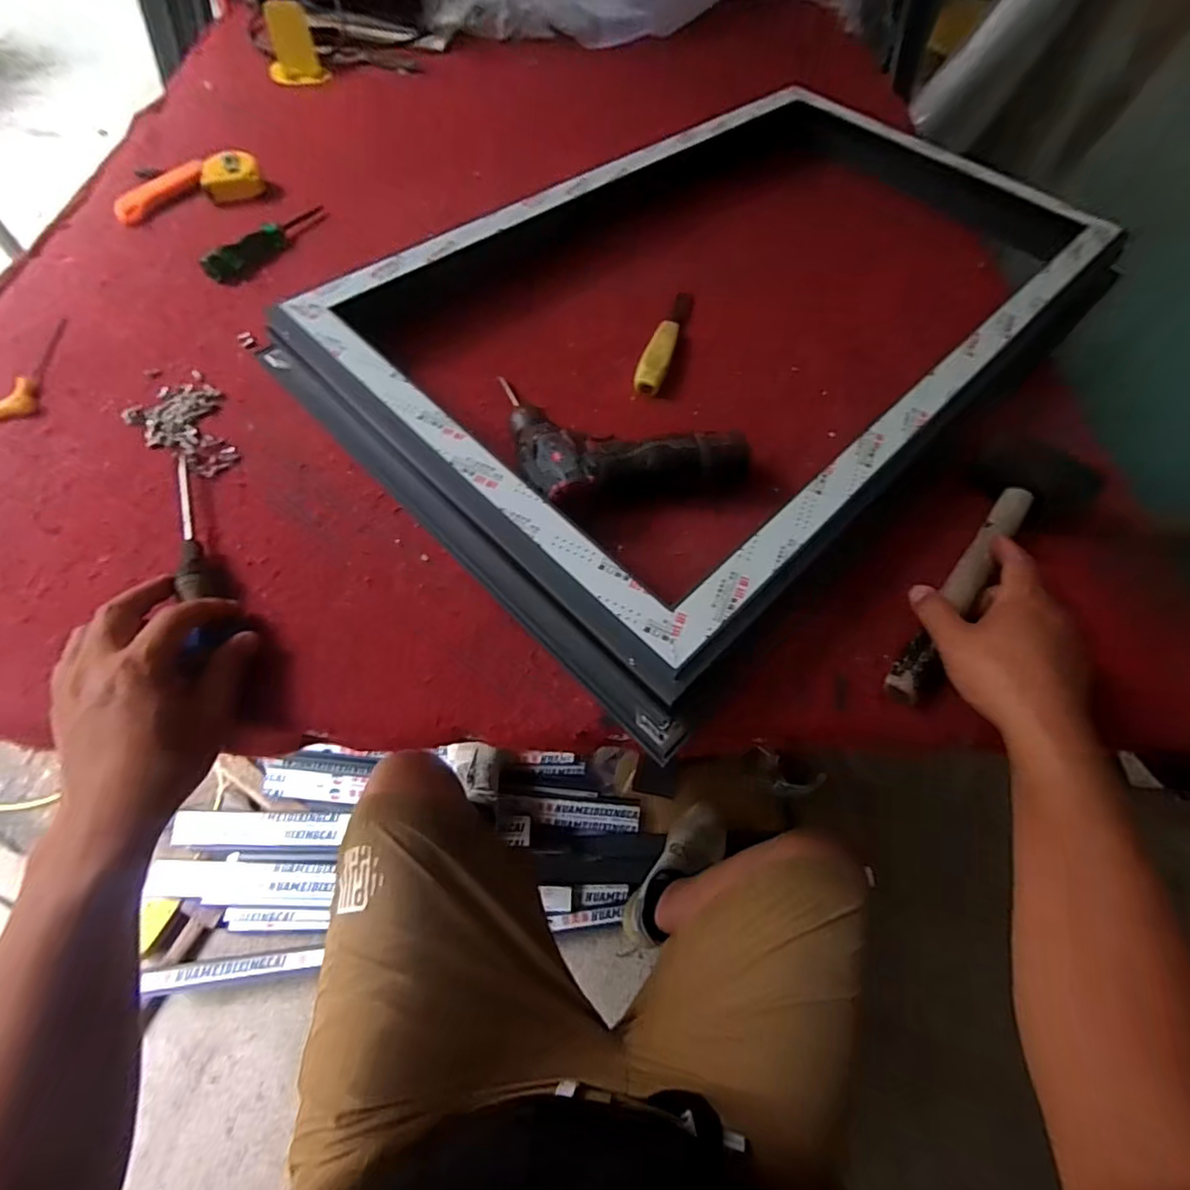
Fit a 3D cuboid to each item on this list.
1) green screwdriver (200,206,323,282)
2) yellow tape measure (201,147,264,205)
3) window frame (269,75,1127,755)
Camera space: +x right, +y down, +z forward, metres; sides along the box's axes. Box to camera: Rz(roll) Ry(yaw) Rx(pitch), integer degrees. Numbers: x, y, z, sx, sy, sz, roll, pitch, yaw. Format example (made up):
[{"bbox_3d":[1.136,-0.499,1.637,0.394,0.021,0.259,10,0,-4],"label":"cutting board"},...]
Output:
[{"bbox_3d":[-0.395,-0.437,0.683,0.030,0.031,0.190,24,62,9],"label":"green screwdriver"},{"bbox_3d":[-0.476,-0.549,0.735,0.073,0.031,0.065,-24,65,-17],"label":"yellow tape measure"},{"bbox_3d":[0.188,-0.349,0.654,0.954,0.065,0.544,-40,71,-23],"label":"window frame"}]

